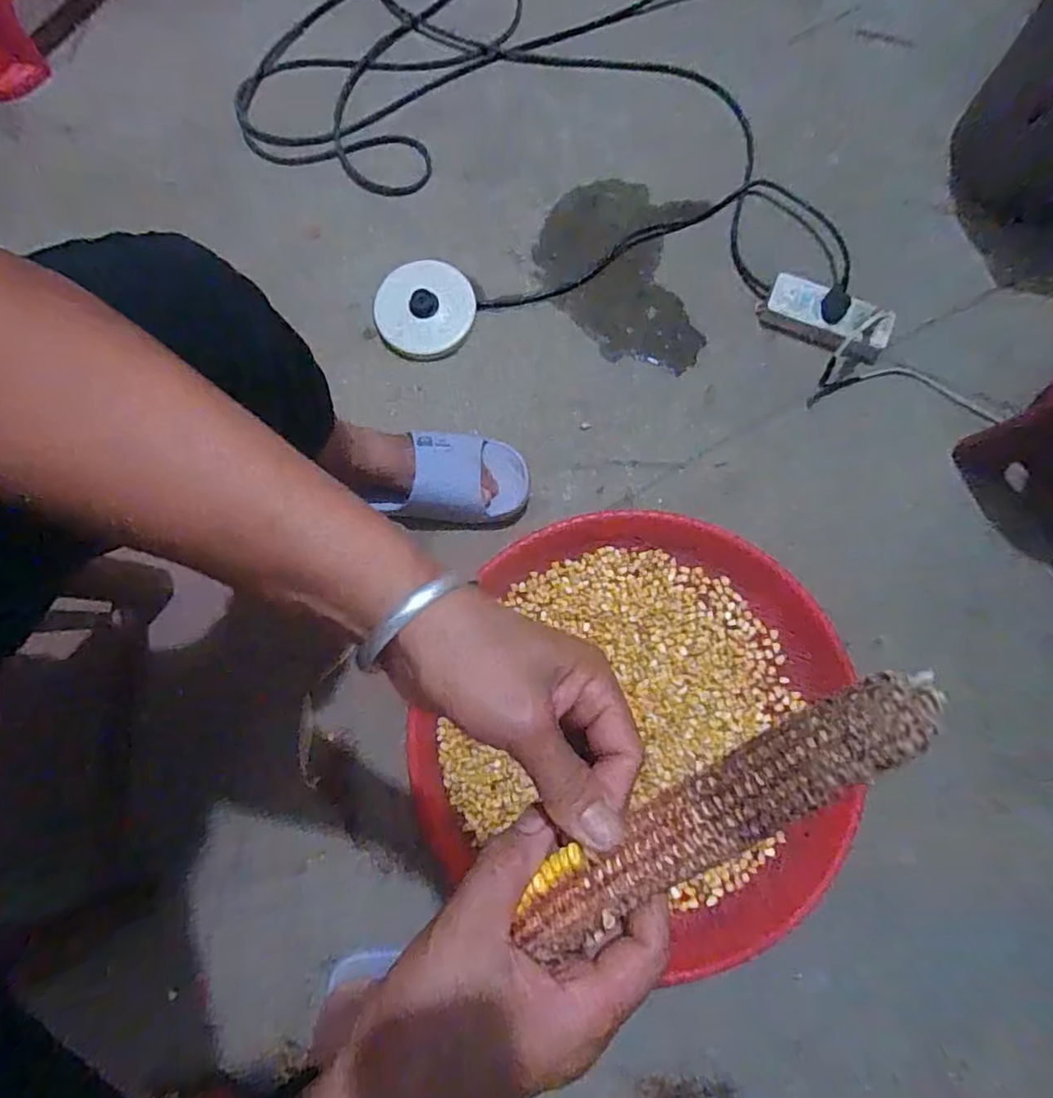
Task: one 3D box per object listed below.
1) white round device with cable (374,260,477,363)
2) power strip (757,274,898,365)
[{"bbox_3d":[-0.125,-0.295,0.782,0.118,0.018,0.122,0,80,0],"label":"white round device with cable"},{"bbox_3d":[0.364,-0.277,0.768,0.151,0.040,0.062,25,81,5],"label":"power strip"}]

